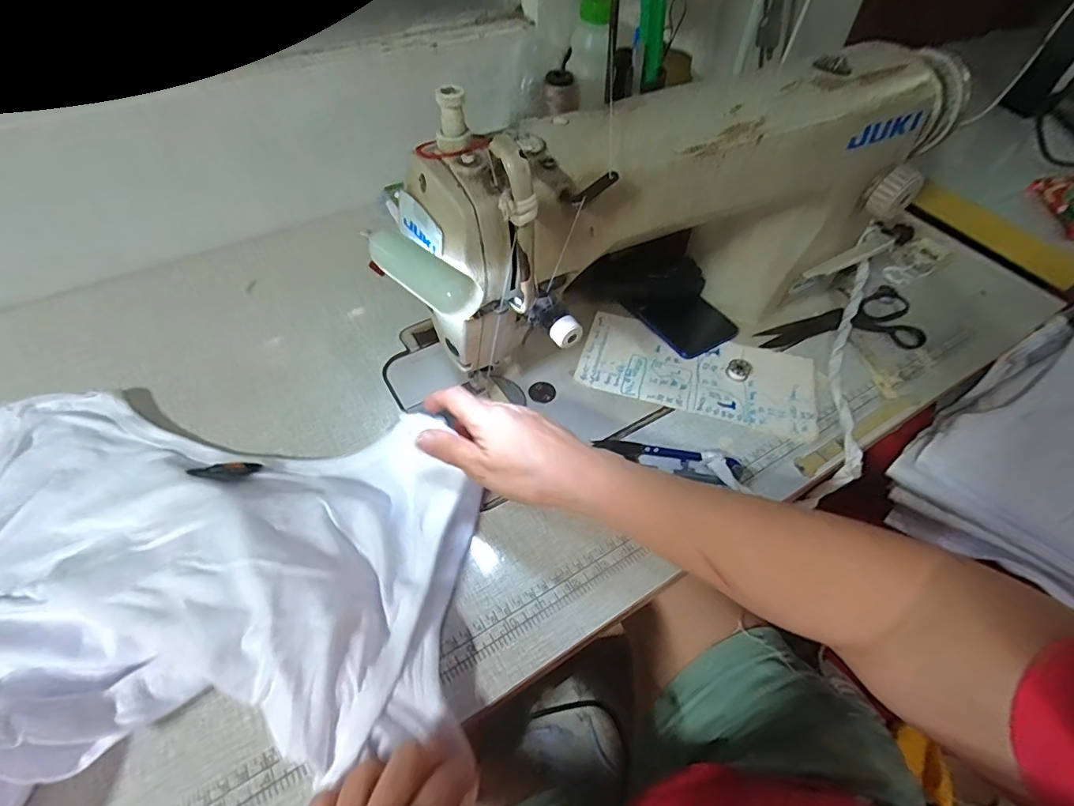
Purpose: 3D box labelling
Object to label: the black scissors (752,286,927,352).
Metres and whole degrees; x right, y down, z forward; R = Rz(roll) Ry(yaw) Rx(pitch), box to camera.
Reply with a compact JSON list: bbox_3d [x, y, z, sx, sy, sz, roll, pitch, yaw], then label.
[{"bbox_3d":[0.322,-0.073,0.512,0.187,0.014,0.079,-19,57,-16],"label":"black scissors"}]

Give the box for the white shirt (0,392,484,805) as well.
[{"bbox_3d":[-0.244,0.138,0.292,0.411,0.055,0.333,2,53,-1],"label":"white shirt"}]

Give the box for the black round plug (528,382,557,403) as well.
[{"bbox_3d":[0.005,-0.010,0.454,0.024,0.004,0.022,1,53,-2],"label":"black round plug"}]

